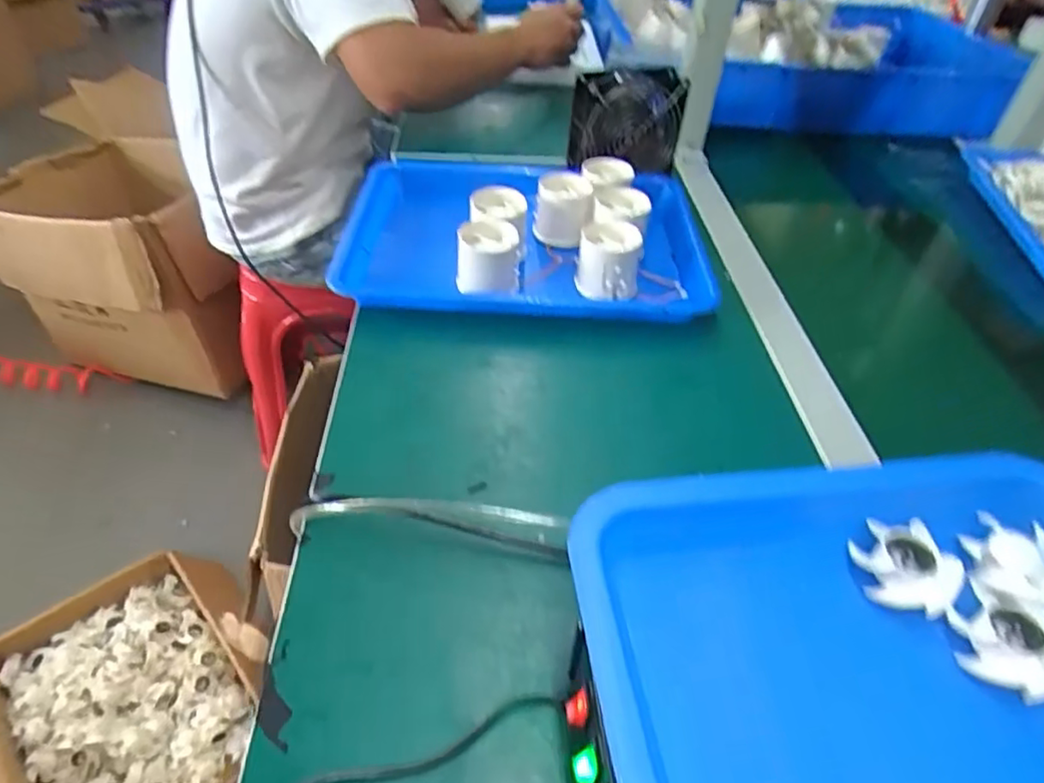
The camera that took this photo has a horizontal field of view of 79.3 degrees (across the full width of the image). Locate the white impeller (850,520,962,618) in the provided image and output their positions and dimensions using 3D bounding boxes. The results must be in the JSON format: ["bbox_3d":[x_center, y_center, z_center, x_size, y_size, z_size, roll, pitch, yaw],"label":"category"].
[{"bbox_3d":[0.178,0.080,0.291,0.042,0.013,0.041,-5,56,8],"label":"white impeller"}]

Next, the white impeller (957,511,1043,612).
[{"bbox_3d":[0.233,0.081,0.296,0.040,0.012,0.043,7,44,5],"label":"white impeller"}]

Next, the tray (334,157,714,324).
[{"bbox_3d":[0.005,-0.157,0.603,0.318,0.067,0.234,2,44,-1],"label":"tray"}]

